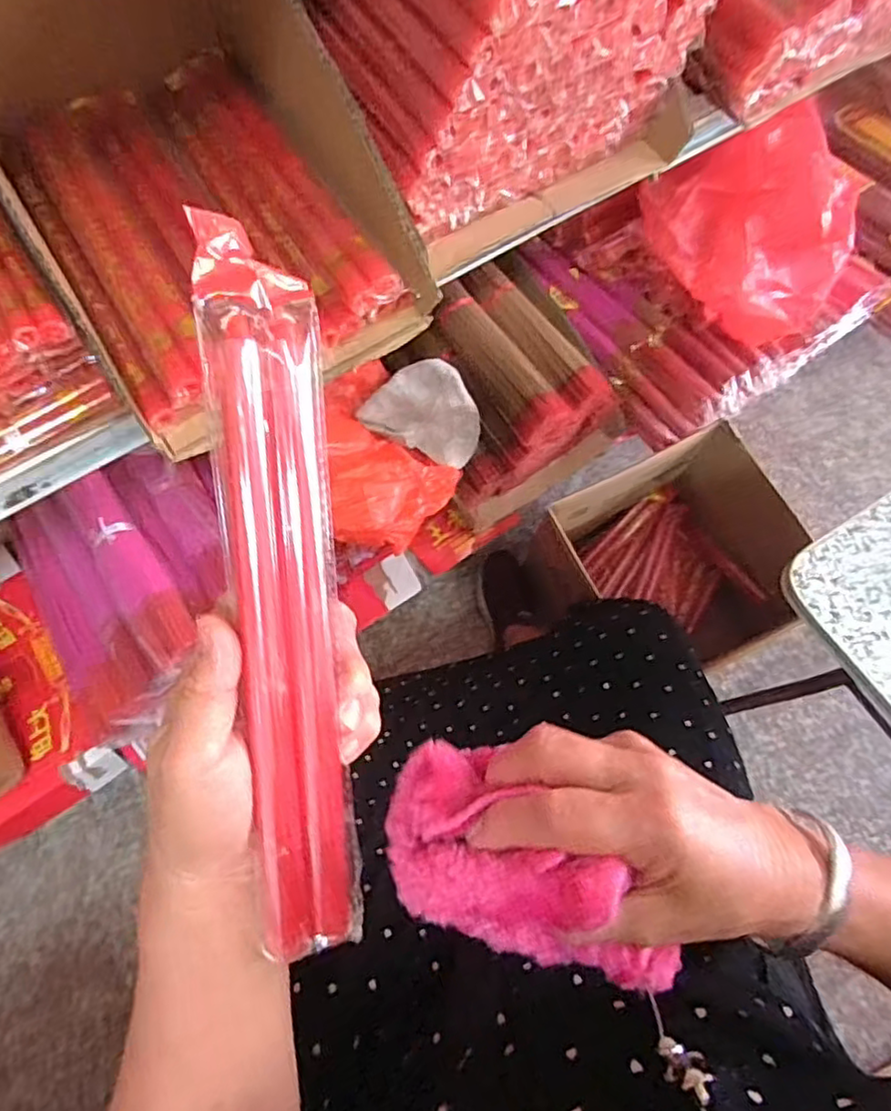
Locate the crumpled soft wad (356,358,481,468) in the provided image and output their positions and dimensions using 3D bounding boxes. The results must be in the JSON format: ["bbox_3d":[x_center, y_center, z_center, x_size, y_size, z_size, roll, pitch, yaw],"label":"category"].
[{"bbox_3d":[-0.026,-0.197,0.939,0.150,0.050,0.151,3,113,8],"label":"crumpled soft wad"}]

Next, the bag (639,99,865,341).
[{"bbox_3d":[0.443,-0.470,0.931,0.259,0.167,0.275,-37,75,-13],"label":"bag"}]

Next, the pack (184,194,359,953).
[{"bbox_3d":[-0.061,0.021,0.250,0.038,0.018,0.278,-4,98,-3],"label":"pack"}]

